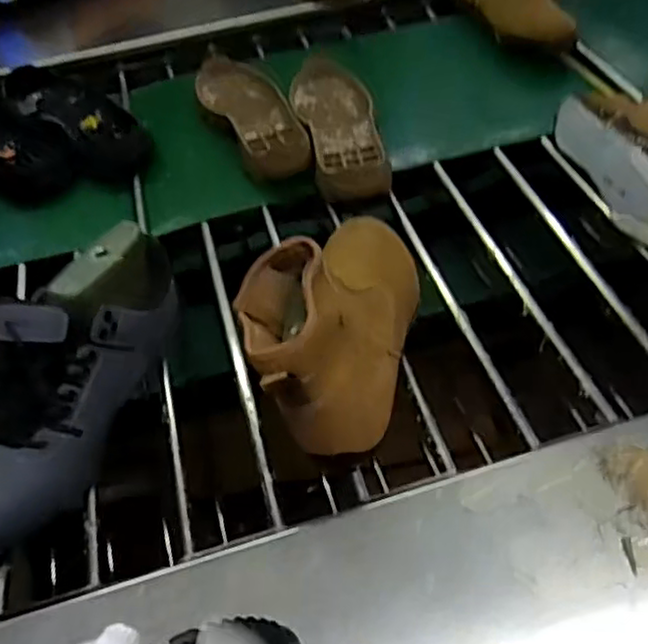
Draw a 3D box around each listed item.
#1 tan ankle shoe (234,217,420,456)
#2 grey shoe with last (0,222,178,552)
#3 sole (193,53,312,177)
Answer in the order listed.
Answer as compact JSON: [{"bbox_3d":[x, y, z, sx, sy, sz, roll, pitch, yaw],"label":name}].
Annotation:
[{"bbox_3d":[0.013,-0.028,0.552,0.109,0.118,0.251,9,51,12],"label":"tan ankle shoe"},{"bbox_3d":[-0.210,0.043,0.540,0.091,0.115,0.280,16,68,20],"label":"grey shoe with last"},{"bbox_3d":[-0.093,-0.264,0.878,0.099,0.039,0.293,-21,51,-13],"label":"sole"}]

